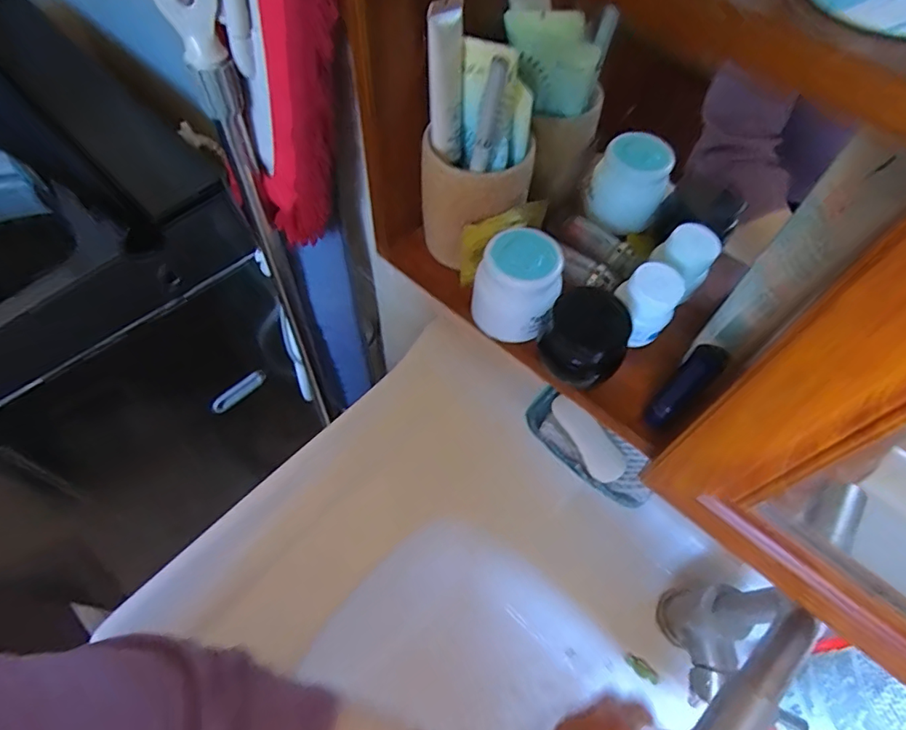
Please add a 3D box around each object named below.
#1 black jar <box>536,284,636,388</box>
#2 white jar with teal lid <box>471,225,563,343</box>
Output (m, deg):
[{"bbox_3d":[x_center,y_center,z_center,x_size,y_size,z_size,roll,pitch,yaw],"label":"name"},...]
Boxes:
[{"bbox_3d":[0.085,-0.018,0.328,0.050,0.050,0.048,1,59,-2],"label":"black jar"},{"bbox_3d":[0.041,-0.052,0.345,0.052,0.058,0.048,1,59,-2],"label":"white jar with teal lid"}]

